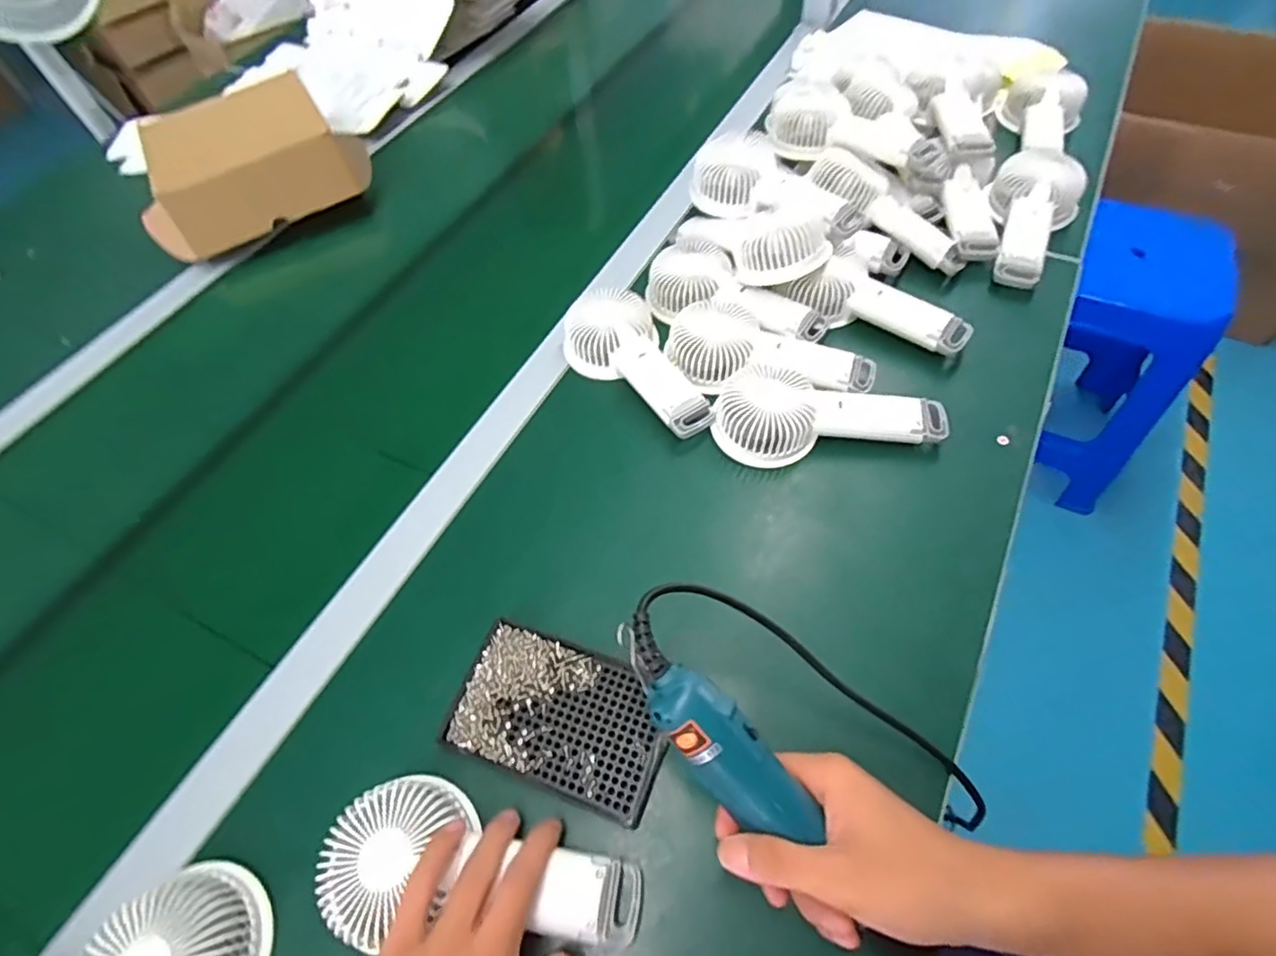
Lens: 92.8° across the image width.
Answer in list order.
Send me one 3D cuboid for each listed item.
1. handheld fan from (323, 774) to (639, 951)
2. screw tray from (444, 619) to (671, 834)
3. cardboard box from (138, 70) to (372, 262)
[{"bbox_3d":[-0.090,0.224,0.344,0.177,0.042,0.078,11,60,3],"label":"handheld fan"},{"bbox_3d":[-0.048,0.156,0.400,0.136,0.014,0.086,18,62,15],"label":"screw tray"},{"bbox_3d":[-0.479,-0.388,0.741,0.256,0.074,0.196,-32,61,-14],"label":"cardboard box"}]

